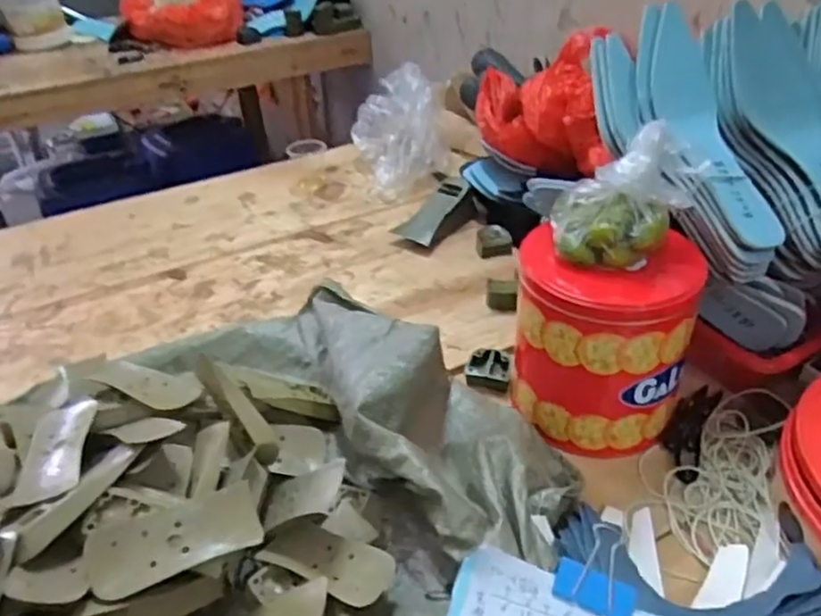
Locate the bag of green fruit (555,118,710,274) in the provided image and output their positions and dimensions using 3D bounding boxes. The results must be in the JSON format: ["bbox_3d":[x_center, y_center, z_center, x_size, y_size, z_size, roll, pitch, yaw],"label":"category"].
[{"bbox_3d":[0.177,-0.094,0.560,0.113,0.087,0.097,9,38,16],"label":"bag of green fruit"}]

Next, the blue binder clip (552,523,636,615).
[{"bbox_3d":[0.123,0.170,0.447,0.049,0.019,0.055,12,39,19],"label":"blue binder clip"}]

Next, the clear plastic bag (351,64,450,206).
[{"bbox_3d":[-0.013,-0.283,1.071,0.132,0.146,0.162,-15,38,-16],"label":"clear plastic bag"}]

